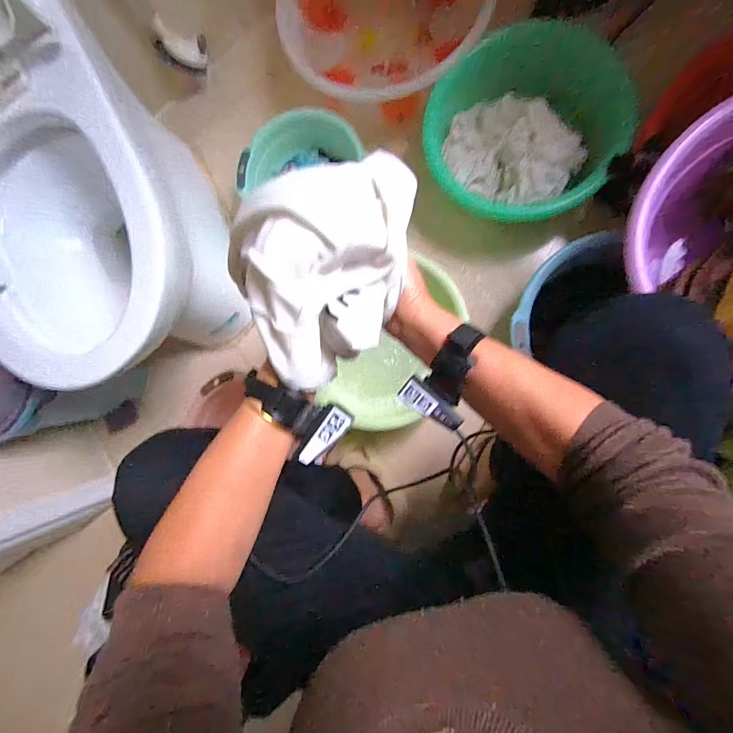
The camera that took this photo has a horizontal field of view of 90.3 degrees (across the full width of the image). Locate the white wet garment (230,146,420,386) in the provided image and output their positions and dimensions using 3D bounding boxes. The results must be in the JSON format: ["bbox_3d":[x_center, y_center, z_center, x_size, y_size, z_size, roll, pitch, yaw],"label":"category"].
[{"bbox_3d":[-0.042,-0.074,0.331,0.139,0.083,0.185,11,92,9],"label":"white wet garment"}]

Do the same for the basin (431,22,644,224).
[{"bbox_3d":[0.280,-0.413,0.642,0.350,0.126,0.297,36,96,7],"label":"basin"}]

